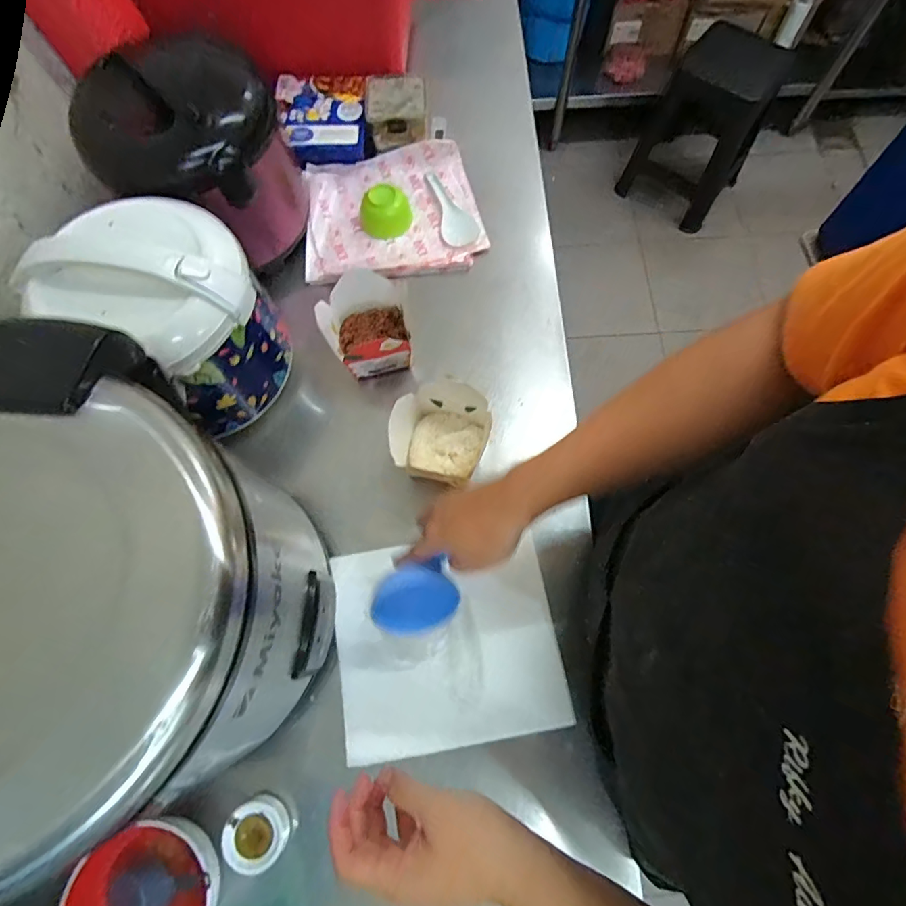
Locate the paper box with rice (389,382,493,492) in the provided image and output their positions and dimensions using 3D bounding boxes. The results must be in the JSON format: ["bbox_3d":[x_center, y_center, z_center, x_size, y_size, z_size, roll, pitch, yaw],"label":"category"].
[{"bbox_3d":[-0.017,-0.026,0.697,0.125,0.075,0.146,21,74,8],"label":"paper box with rice"}]

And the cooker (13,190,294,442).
[{"bbox_3d":[-0.347,-0.185,0.637,0.230,0.217,0.219,39,77,13],"label":"cooker"}]

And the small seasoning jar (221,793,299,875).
[{"bbox_3d":[-0.223,0.435,0.567,0.063,0.048,0.067,0,72,1],"label":"small seasoning jar"}]

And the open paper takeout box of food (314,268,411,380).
[{"bbox_3d":[-0.129,-0.180,0.731,0.119,0.094,0.125,-9,72,-1],"label":"open paper takeout box of food"}]

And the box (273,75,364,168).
[{"bbox_3d":[-0.226,-0.601,0.885,0.154,0.053,0.163,-10,72,-2],"label":"box"}]

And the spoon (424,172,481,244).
[{"bbox_3d":[-0.015,-0.419,0.849,0.061,0.012,0.168,-29,73,-8],"label":"spoon"}]

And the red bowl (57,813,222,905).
[{"bbox_3d":[-0.318,0.477,0.538,0.130,0.077,0.149,28,75,10],"label":"red bowl"}]

